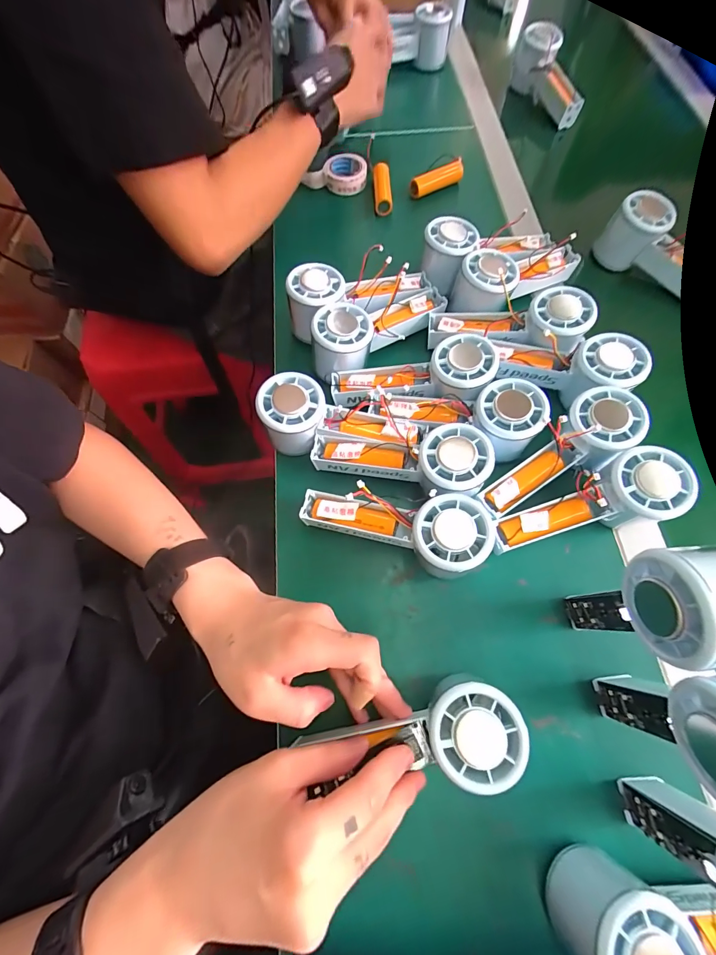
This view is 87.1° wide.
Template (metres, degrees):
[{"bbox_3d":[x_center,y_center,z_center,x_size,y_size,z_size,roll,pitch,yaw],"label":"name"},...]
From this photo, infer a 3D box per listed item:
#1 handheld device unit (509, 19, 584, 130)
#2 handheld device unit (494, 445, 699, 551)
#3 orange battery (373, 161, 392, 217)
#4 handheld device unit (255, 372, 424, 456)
[{"bbox_3d":[0.298,-0.611,0.583,0.149,0.070,0.045,11,62,-35],"label":"handheld device unit"},{"bbox_3d":[0.185,0.026,0.309,0.154,0.043,0.055,-22,68,10],"label":"handheld device unit"},{"bbox_3d":[0.032,-0.373,0.486,0.022,0.025,0.075,-2,67,-1],"label":"orange battery"},{"bbox_3d":[-0.018,-0.049,0.348,0.143,0.054,0.051,9,67,-10],"label":"handheld device unit"}]

